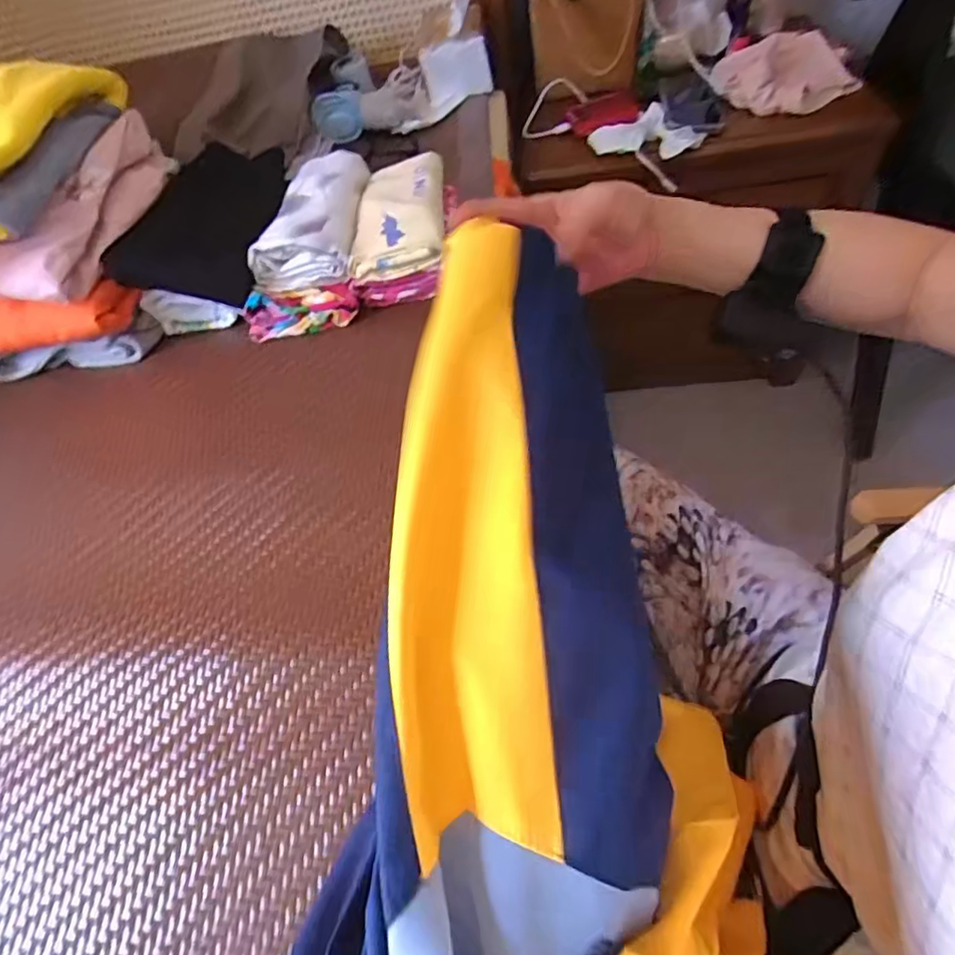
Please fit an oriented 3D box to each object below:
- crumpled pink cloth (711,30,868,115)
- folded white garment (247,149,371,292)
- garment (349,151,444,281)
[{"bbox_3d":[0.424,-0.556,0.785,0.143,0.058,0.143,-26,53,-8],"label":"crumpled pink cloth"},{"bbox_3d":[-0.174,-0.285,0.633,0.099,0.060,0.195,-3,54,9],"label":"folded white garment"},{"bbox_3d":[-0.082,-0.278,0.617,0.098,0.052,0.166,-7,53,7],"label":"garment"}]

